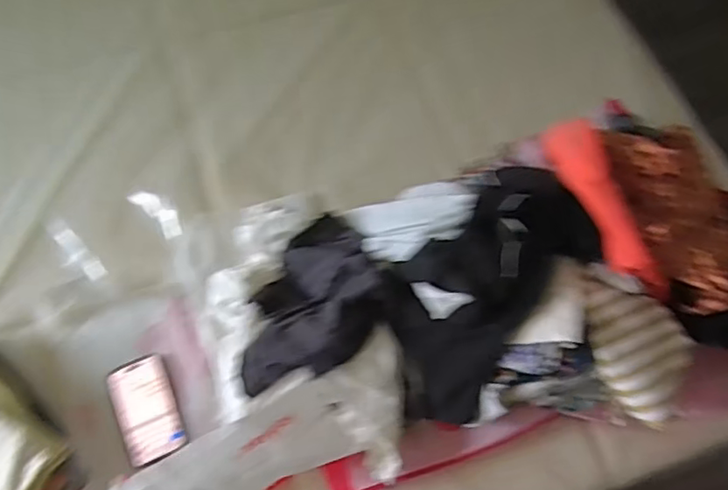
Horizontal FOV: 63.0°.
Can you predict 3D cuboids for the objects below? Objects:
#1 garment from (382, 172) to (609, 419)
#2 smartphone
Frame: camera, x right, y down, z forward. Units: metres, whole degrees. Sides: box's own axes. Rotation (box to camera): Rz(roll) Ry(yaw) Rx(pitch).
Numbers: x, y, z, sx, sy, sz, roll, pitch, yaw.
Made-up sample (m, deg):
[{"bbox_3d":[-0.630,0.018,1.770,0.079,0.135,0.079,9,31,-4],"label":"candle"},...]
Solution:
[{"bbox_3d":[0.138,0.060,0.792,0.199,0.075,0.354,34,97,15],"label":"garment"},{"bbox_3d":[-0.316,0.234,0.858,0.087,0.012,0.152,-21,66,-10],"label":"smartphone"}]

